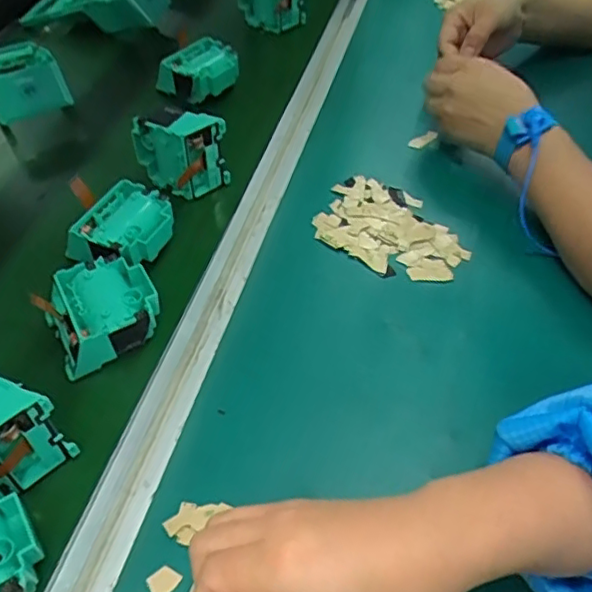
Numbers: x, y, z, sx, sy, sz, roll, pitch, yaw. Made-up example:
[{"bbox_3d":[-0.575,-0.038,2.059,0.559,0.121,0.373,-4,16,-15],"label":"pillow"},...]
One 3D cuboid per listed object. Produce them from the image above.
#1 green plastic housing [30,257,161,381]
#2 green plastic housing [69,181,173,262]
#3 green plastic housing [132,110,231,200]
[{"bbox_3d":[-0.146,0.012,0.457,0.079,0.041,0.072,-26,54,-19],"label":"green plastic housing"},{"bbox_3d":[-0.144,-0.052,0.512,0.067,0.040,0.078,28,56,22],"label":"green plastic housing"},{"bbox_3d":[-0.106,-0.131,0.554,0.077,0.078,0.036,23,54,19],"label":"green plastic housing"}]

